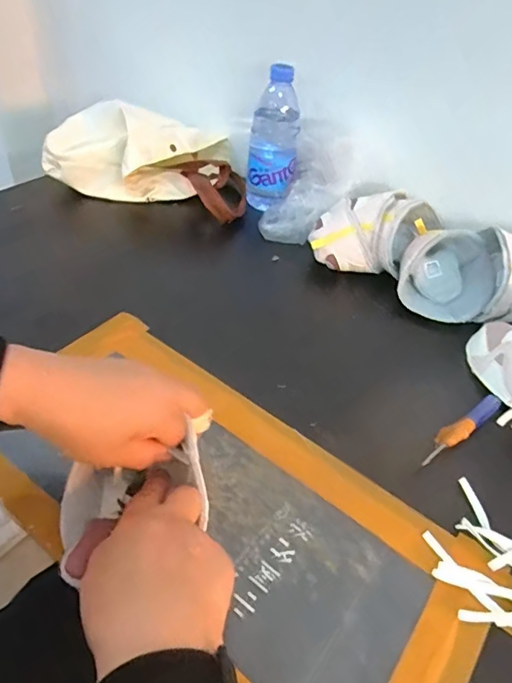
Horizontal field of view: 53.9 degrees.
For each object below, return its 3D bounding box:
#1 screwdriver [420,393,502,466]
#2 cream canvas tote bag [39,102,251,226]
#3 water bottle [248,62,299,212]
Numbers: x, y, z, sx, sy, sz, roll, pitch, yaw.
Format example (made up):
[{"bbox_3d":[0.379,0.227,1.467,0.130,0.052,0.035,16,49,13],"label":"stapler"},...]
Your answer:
[{"bbox_3d":[0.195,0.083,0.478,0.122,0.016,0.018,-24,50,-29],"label":"screwdriver"},{"bbox_3d":[-0.148,-0.292,0.765,0.284,0.106,0.184,9,41,3],"label":"cream canvas tote bag"},{"bbox_3d":[0.026,-0.286,0.725,0.069,0.184,0.057,9,41,4],"label":"water bottle"}]

